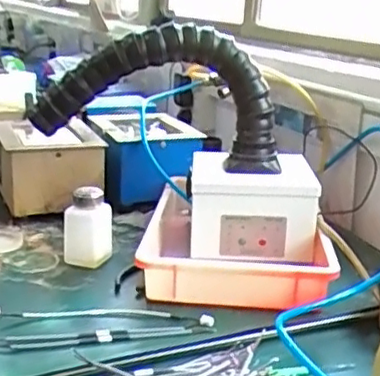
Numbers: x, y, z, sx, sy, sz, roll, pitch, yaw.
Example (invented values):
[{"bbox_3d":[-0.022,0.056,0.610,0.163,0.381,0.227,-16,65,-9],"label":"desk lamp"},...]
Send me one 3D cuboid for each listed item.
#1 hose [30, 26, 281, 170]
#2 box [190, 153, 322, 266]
[{"bbox_3d":[-0.049,-0.127,0.920,0.355,0.199,0.073,0,16,-6],"label":"hose"},{"bbox_3d":[0.091,0.029,0.949,0.181,0.124,0.117,4,16,6],"label":"box"}]

